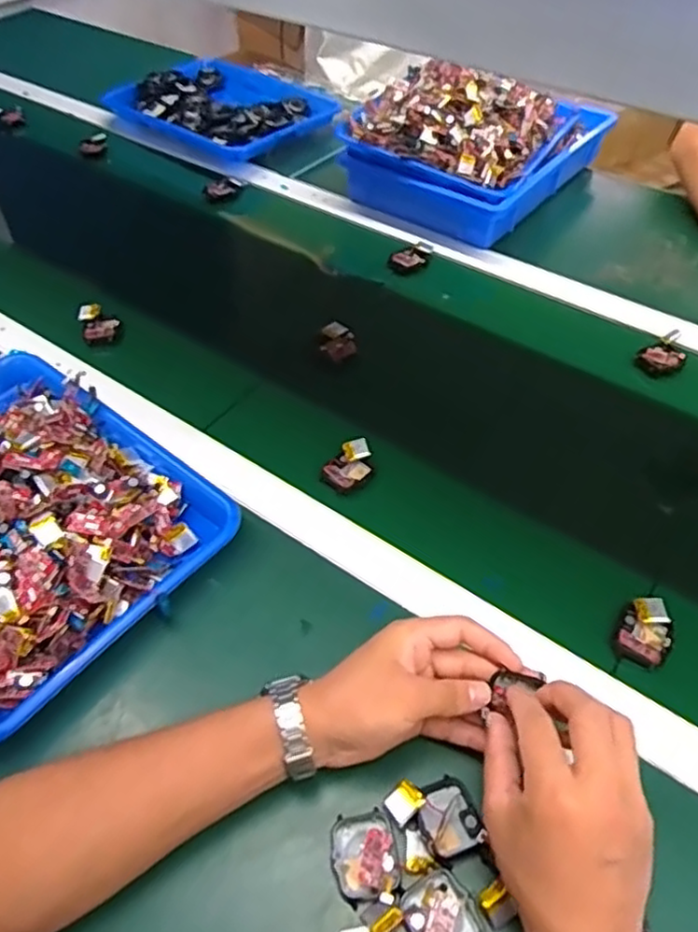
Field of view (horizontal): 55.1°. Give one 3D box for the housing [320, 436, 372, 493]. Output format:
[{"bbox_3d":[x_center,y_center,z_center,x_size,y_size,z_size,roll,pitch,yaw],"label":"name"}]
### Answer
[{"bbox_3d":[0.001,0.000,0.605,0.035,0.015,0.056,29,56,22],"label":"housing"}]

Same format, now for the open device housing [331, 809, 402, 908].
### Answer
[{"bbox_3d":[0.010,0.235,0.405,0.039,0.012,0.046,-7,50,-6],"label":"open device housing"}]

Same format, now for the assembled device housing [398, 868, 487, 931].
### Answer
[{"bbox_3d":[0.054,0.260,0.384,0.042,0.011,0.045,-26,54,-20],"label":"assembled device housing"}]

